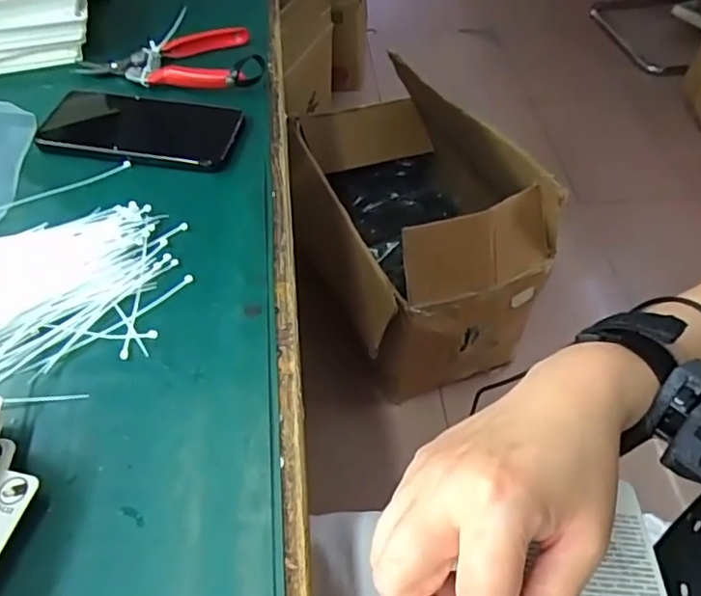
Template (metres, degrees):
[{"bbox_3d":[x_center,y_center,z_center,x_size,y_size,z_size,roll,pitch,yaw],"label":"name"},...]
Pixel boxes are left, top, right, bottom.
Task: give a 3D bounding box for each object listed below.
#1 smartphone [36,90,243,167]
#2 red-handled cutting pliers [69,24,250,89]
[{"bbox_3d":[-0.173,-0.142,0.482,0.155,0.013,0.079,8,53,7],"label":"smartphone"},{"bbox_3d":[-0.173,-0.224,0.542,0.150,0.016,0.094,-3,52,-2],"label":"red-handled cutting pliers"}]

